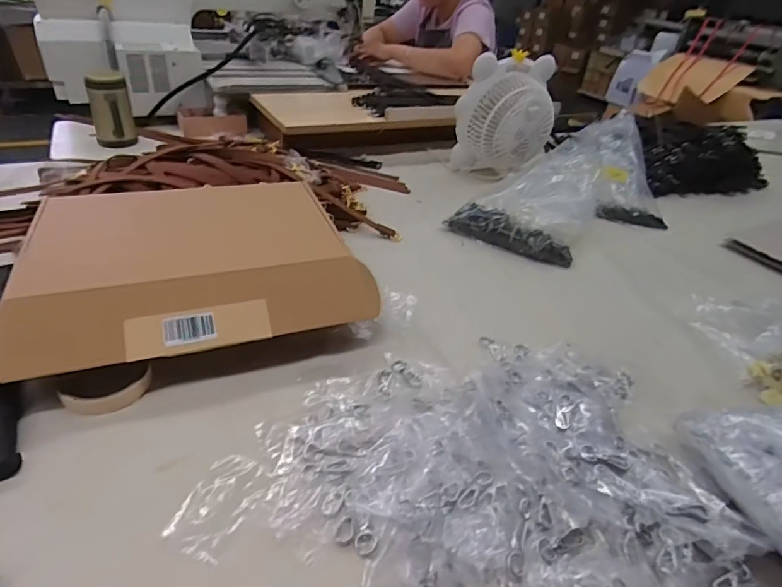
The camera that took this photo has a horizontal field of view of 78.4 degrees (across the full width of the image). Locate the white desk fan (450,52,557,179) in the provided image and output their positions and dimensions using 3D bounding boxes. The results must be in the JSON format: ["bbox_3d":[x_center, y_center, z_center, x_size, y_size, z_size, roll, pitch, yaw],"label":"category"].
[{"bbox_3d":[0.277,-0.416,1.155,0.215,0.251,0.167,16,36,14],"label":"white desk fan"}]

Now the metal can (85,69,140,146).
[{"bbox_3d":[-0.645,-0.422,1.109,0.084,0.162,0.084,-13,37,-28],"label":"metal can"}]

